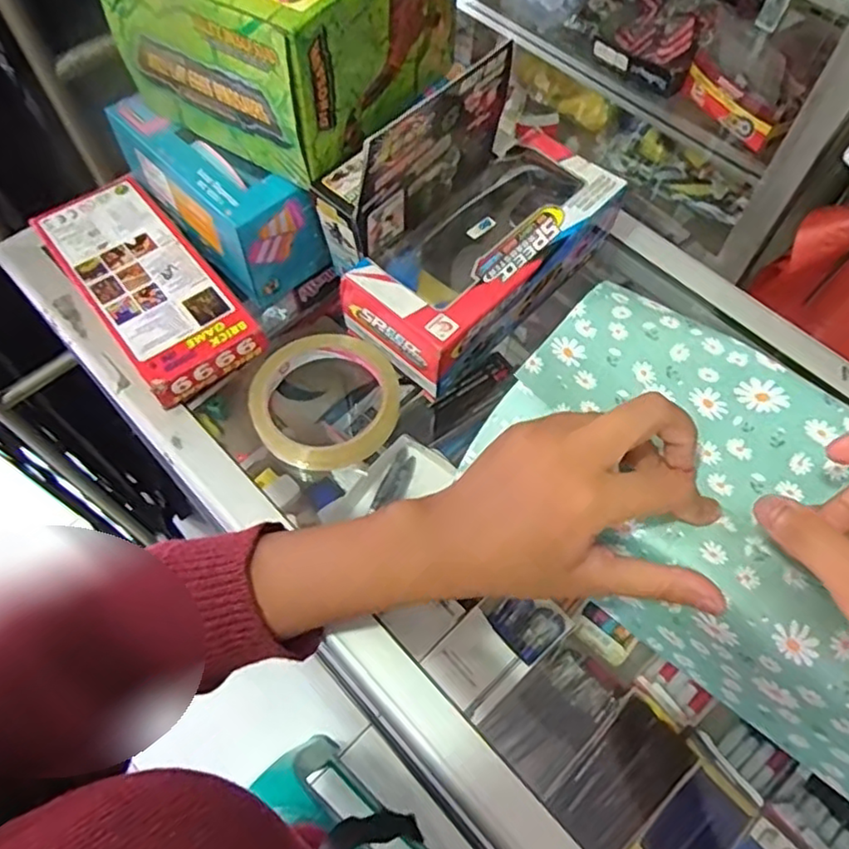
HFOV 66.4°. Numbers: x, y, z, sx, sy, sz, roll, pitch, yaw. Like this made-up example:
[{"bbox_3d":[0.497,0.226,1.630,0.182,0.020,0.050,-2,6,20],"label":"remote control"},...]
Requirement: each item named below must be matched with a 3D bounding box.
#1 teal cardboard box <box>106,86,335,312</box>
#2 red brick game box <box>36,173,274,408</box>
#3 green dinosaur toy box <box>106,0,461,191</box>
[{"bbox_3d":[-0.146,-0.166,0.460,0.068,0.083,0.159,-39,69,-18],"label":"teal cardboard box"},{"bbox_3d":[-0.191,-0.103,0.460,0.090,0.024,0.188,-36,68,-17],"label":"red brick game box"},{"bbox_3d":[-0.084,-0.258,0.408,0.141,0.098,0.162,32,67,15],"label":"green dinosaur toy box"}]

